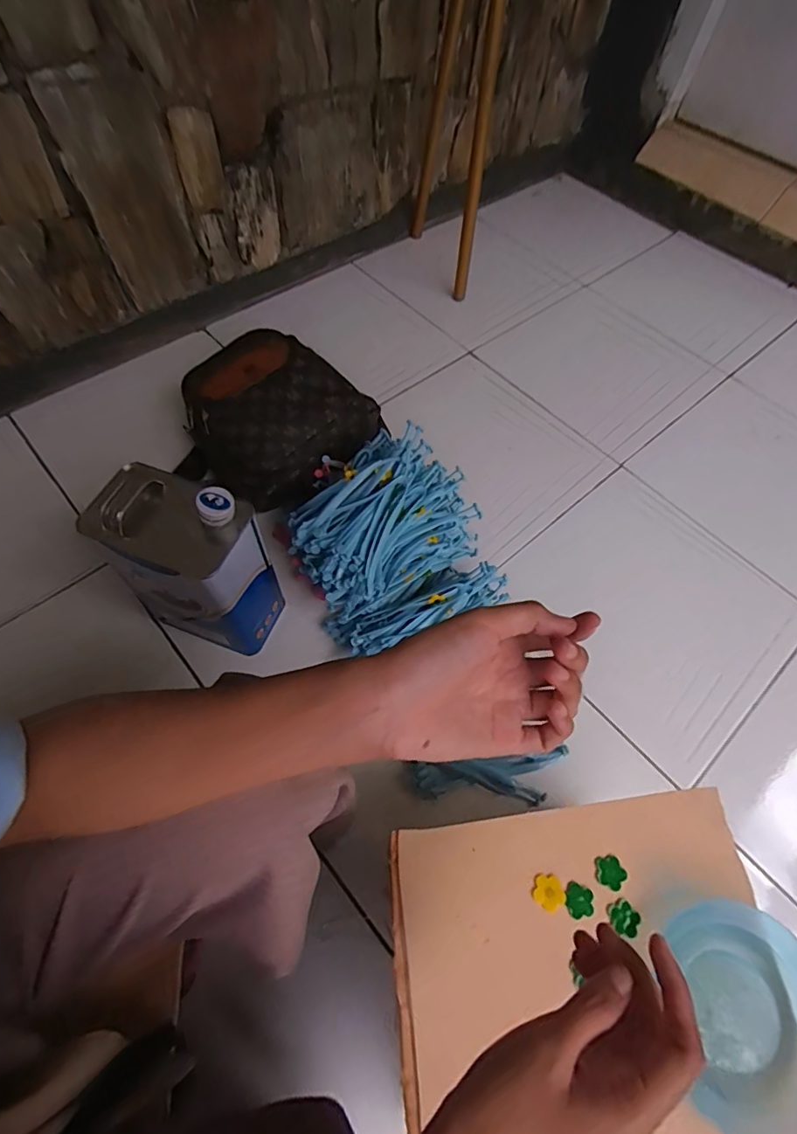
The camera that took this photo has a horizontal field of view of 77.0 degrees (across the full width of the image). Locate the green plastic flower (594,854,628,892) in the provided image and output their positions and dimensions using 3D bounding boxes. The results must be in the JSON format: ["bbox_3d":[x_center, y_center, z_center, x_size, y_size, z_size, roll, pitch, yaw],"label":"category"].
[{"bbox_3d":[0.169,0.244,0.399,0.023,0.004,0.024,2,60,-3],"label":"green plastic flower"}]

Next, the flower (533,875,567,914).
[{"bbox_3d":[0.118,0.255,0.392,0.024,0.004,0.024,2,60,-3],"label":"flower"}]

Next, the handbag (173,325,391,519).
[{"bbox_3d":[-0.203,-0.240,0.813,0.315,0.145,0.267,30,63,13],"label":"handbag"}]

